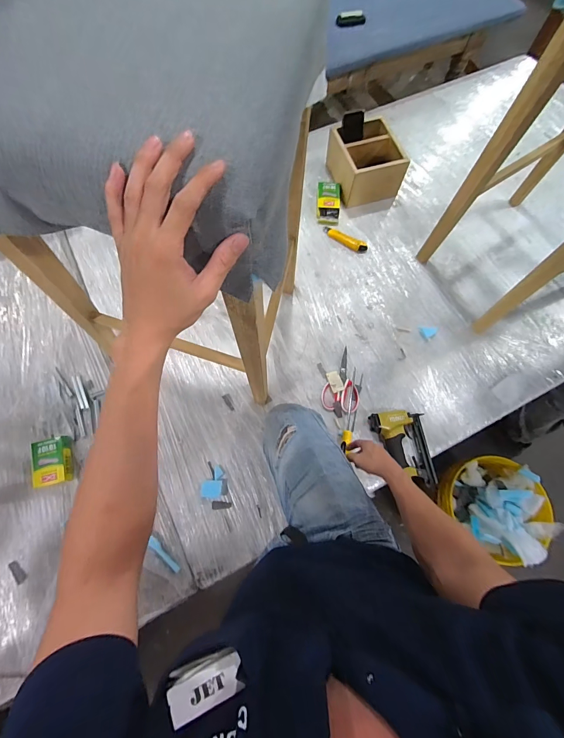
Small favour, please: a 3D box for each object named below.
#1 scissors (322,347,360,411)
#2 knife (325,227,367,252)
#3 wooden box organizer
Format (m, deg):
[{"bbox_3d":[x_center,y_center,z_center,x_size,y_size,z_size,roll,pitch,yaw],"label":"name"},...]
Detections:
[{"bbox_3d":[0.169,0.028,0.942,0.101,0.010,0.183,10,70,2],"label":"scissors"},{"bbox_3d":[0.207,-0.430,1.121,0.157,0.018,0.036,31,72,9],"label":"knife"},{"bbox_3d":[0.288,-0.697,1.156,0.206,0.131,0.241,-17,72,-8],"label":"wooden box organizer"}]

